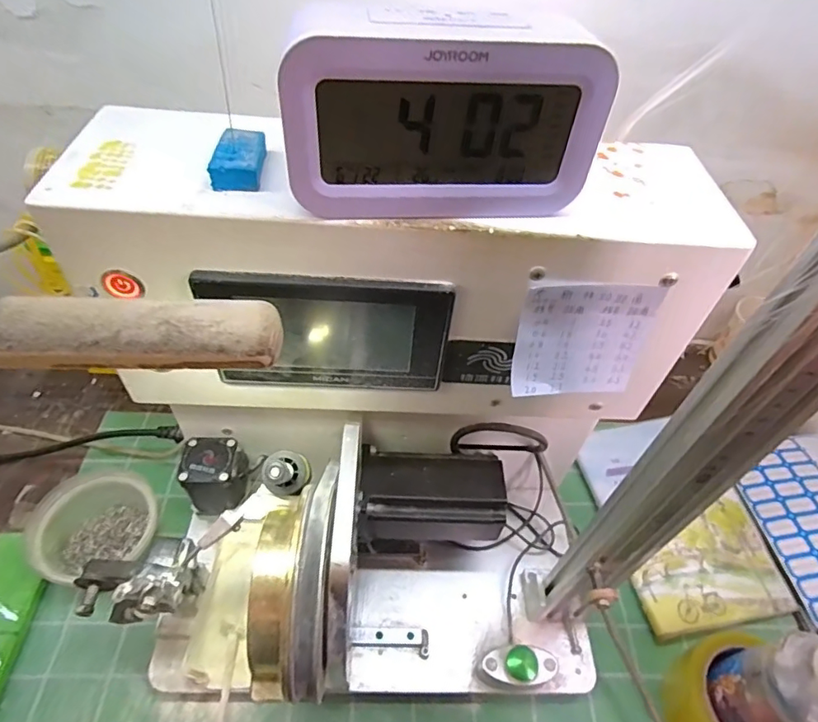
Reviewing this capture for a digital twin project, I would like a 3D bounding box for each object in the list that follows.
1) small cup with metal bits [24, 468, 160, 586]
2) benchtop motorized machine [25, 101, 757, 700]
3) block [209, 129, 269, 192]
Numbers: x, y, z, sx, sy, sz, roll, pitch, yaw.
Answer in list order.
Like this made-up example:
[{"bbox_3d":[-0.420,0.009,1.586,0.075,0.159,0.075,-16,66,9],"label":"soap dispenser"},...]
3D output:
[{"bbox_3d":[-0.273,0.147,0.456,0.089,0.052,0.094,3,49,-3],"label":"small cup with metal bits"},{"bbox_3d":[-0.011,0.084,0.347,0.347,0.346,0.213,-2,49,-8],"label":"benchtop motorized machine"},{"bbox_3d":[-0.084,-0.100,0.260,0.023,0.015,0.037,4,49,-3],"label":"block"}]

